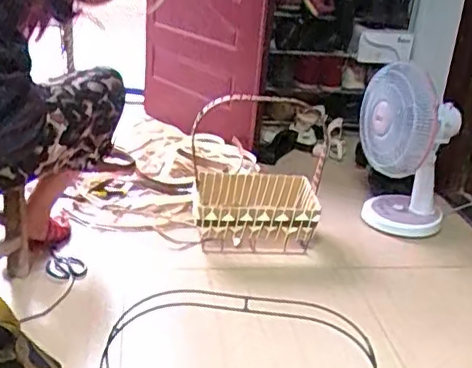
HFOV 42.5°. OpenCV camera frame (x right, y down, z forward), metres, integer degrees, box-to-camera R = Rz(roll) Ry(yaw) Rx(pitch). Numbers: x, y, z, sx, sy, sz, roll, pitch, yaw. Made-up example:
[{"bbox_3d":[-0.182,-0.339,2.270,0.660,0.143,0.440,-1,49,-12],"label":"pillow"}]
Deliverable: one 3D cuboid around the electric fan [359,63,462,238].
[{"bbox_3d":[0.485,-0.078,1.787,0.293,0.491,0.243,8,23,14],"label":"electric fan"}]

